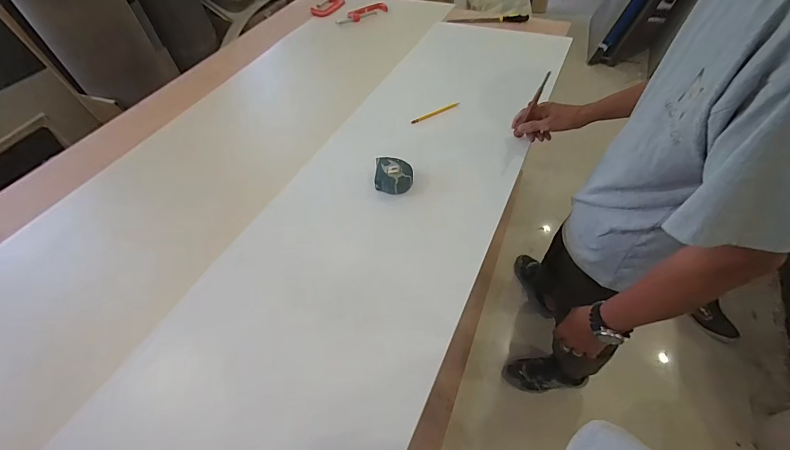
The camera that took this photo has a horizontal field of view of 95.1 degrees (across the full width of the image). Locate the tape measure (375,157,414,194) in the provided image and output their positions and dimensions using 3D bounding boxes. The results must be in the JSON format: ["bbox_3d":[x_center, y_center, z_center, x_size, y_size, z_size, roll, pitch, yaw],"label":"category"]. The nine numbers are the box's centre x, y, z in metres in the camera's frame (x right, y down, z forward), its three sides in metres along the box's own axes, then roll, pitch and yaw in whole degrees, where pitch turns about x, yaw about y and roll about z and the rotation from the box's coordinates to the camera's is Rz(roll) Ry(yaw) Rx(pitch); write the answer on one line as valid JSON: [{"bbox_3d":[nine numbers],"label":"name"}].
[{"bbox_3d":[-0.002,-0.115,0.837,0.087,0.039,0.092,-2,50,4],"label":"tape measure"}]

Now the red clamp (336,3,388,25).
[{"bbox_3d":[-0.140,-0.879,1.501,0.226,0.028,0.057,-26,53,-15],"label":"red clamp"}]

